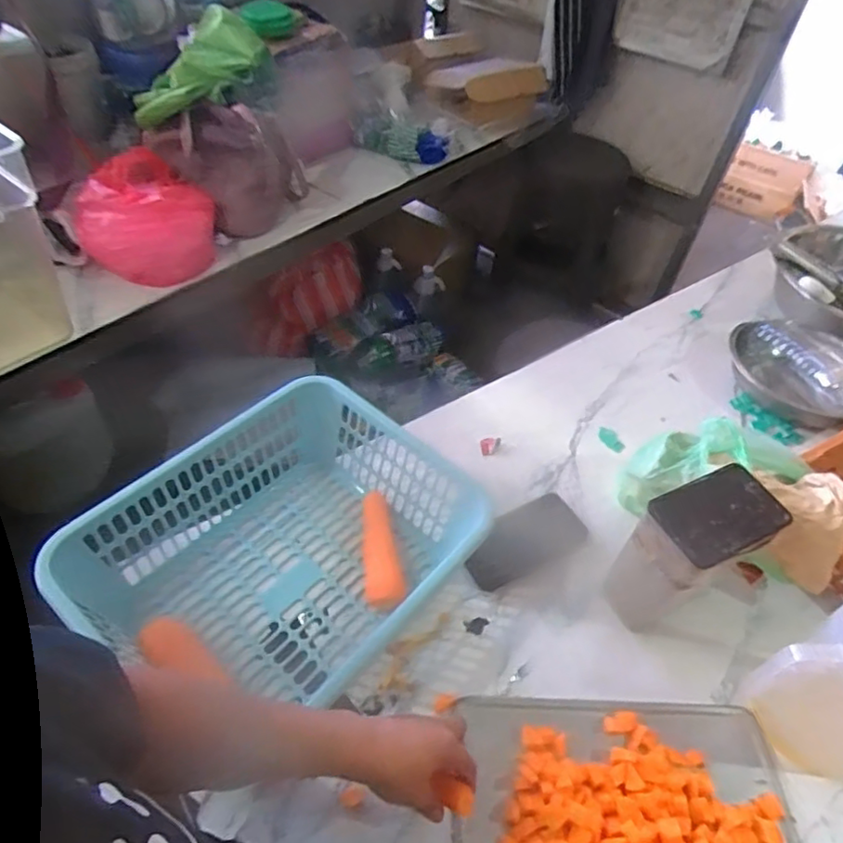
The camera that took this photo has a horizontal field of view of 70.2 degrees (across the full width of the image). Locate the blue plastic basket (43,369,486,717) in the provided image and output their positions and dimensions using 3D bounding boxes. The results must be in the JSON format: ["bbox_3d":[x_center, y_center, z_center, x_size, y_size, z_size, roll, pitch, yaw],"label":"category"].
[{"bbox_3d":[-0.144,0.153,0.667,0.307,0.136,0.376,35,53,23],"label":"blue plastic basket"}]

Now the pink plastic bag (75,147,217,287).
[{"bbox_3d":[-0.485,-0.374,1.096,0.201,0.162,0.191,5,48,-2],"label":"pink plastic bag"}]

